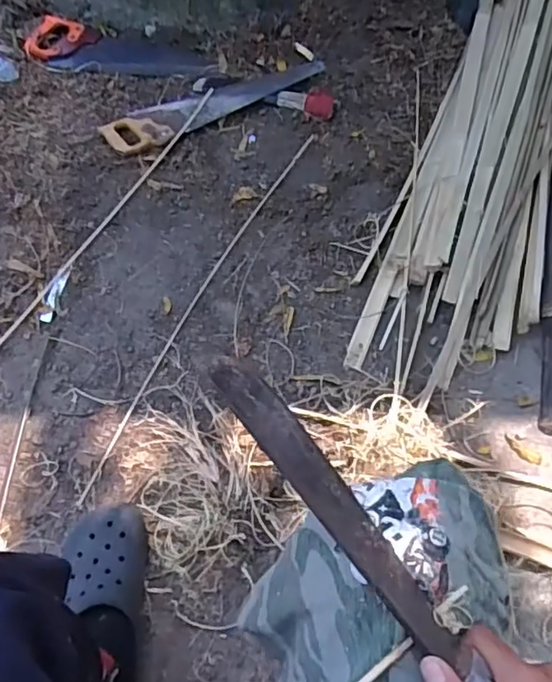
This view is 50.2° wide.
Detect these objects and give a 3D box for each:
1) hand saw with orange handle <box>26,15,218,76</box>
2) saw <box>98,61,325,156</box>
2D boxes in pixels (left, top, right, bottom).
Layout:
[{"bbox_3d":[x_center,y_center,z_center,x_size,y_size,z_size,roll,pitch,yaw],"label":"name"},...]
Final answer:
[{"bbox_3d":[-0.368,-0.694,1.408,0.451,0.044,0.162,7,62,5],"label":"hand saw with orange handle"},{"bbox_3d":[-0.141,-0.546,1.331,0.506,0.022,0.119,-28,64,-13],"label":"saw"}]

